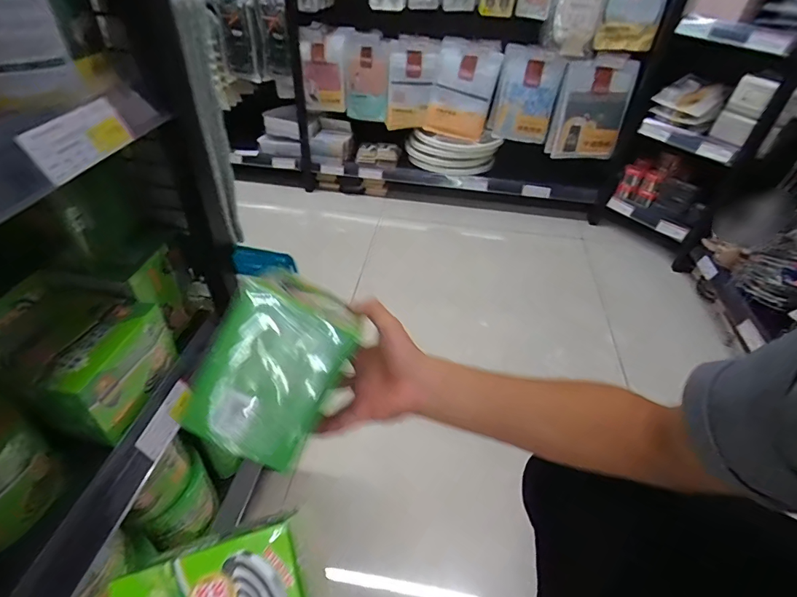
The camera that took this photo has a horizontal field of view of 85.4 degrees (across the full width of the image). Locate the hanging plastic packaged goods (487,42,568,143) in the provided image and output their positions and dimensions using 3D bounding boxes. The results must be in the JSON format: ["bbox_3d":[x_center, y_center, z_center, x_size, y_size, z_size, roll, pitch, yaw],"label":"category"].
[{"bbox_3d":[0.429,-0.678,1.452,0.209,0.344,0.039,15,65,8],"label":"hanging plastic packaged goods"}]

